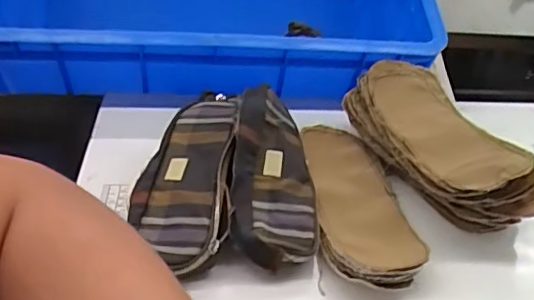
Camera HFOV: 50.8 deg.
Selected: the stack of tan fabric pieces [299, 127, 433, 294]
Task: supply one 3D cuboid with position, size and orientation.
[{"bbox_3d":[0.074,0.040,0.486,0.076,0.024,0.189,-1,34,-10],"label":"stack of tan fabric pieces"}]

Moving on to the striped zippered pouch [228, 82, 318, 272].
[{"bbox_3d":[0.006,0.016,0.477,0.068,0.045,0.184,-1,52,-2],"label":"striped zippered pouch"}]

